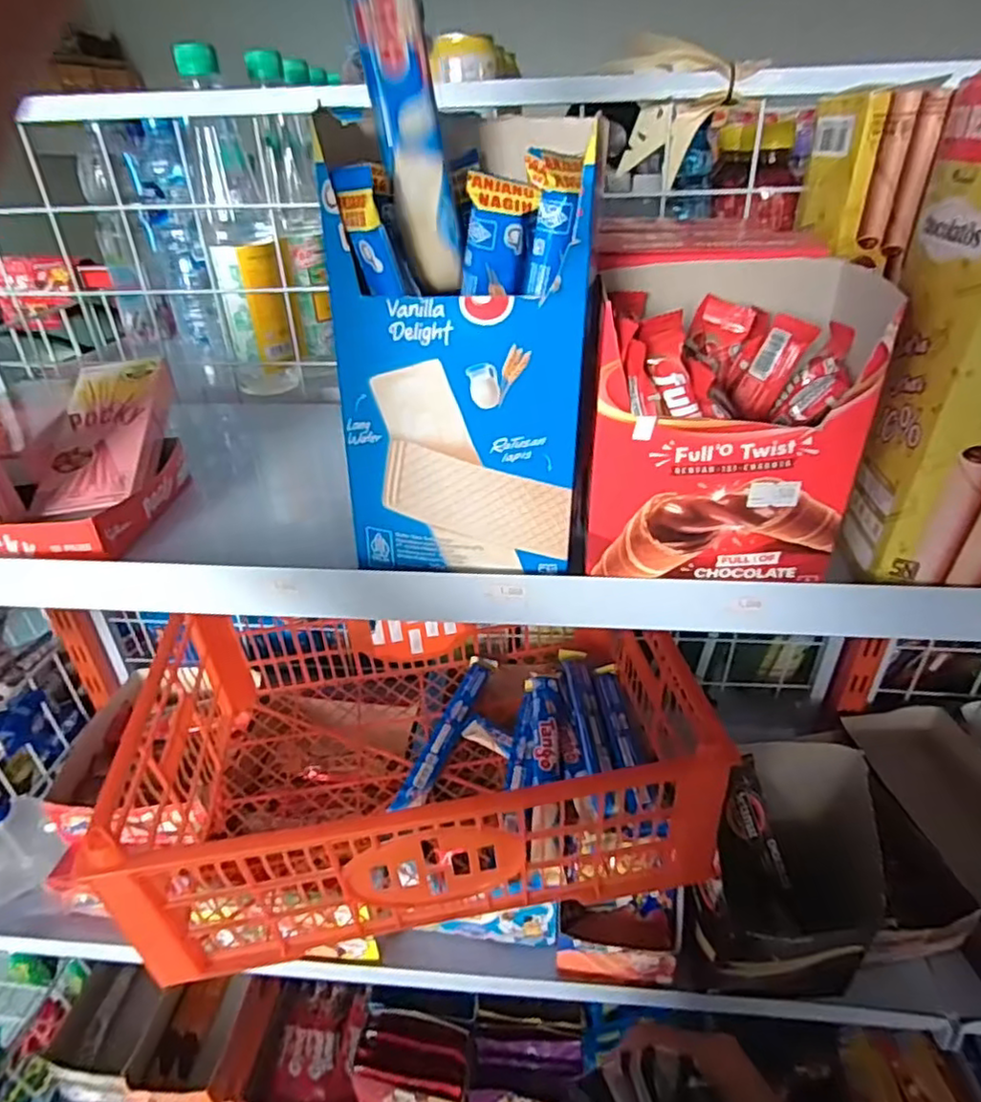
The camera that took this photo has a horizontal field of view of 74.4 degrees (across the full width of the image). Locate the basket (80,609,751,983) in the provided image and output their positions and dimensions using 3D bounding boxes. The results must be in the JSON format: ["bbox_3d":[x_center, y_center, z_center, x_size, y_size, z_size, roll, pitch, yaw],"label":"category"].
[{"bbox_3d":[-0.060,0.150,0.540,0.392,0.160,0.270,-7,33,-8],"label":"basket"}]

